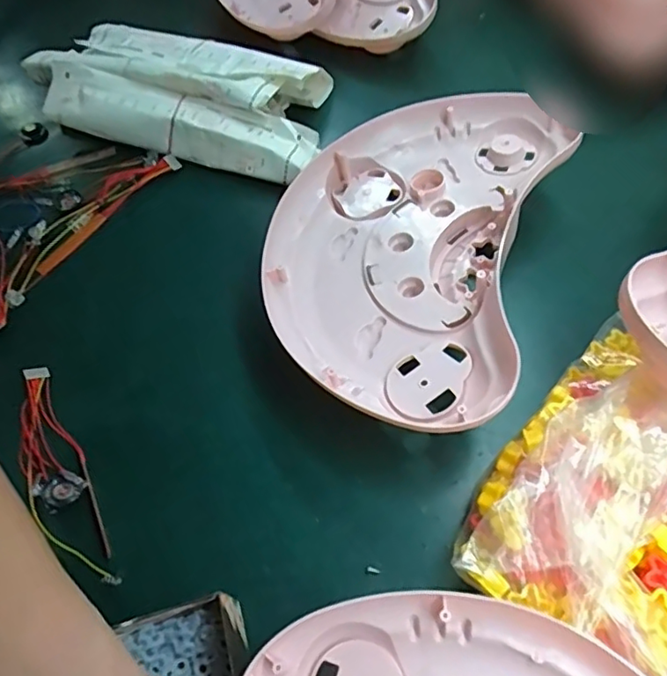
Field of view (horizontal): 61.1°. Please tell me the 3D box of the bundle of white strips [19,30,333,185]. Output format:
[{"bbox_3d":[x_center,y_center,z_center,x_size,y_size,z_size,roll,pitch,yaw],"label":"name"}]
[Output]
[{"bbox_3d":[-0.163,-0.266,0.598,0.338,0.043,0.156,16,61,11],"label":"bundle of white strips"}]

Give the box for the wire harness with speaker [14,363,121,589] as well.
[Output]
[{"bbox_3d":[-0.206,0.102,0.421,0.043,0.025,0.189,-30,63,-15],"label":"wire harness with speaker"}]

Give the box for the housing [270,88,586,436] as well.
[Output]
[{"bbox_3d":[0.061,-0.085,0.482,0.214,0.078,0.346,18,61,12],"label":"housing"}]

